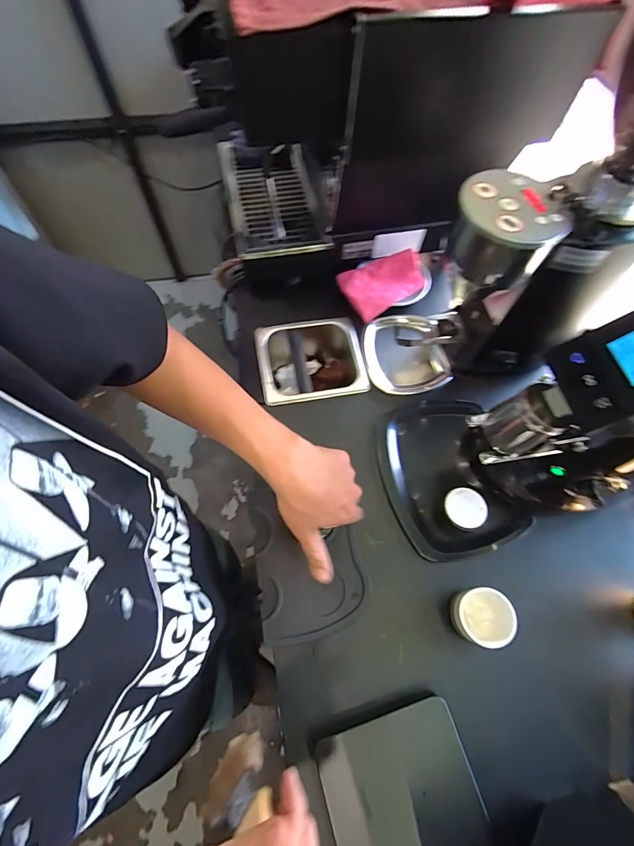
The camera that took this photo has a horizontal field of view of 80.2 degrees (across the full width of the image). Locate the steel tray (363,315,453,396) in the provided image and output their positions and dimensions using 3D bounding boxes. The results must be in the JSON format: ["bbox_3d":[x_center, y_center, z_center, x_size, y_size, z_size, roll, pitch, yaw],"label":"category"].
[{"bbox_3d":[0.161,-0.101,0.707,0.142,0.122,0.154,0,66,-2],"label":"steel tray"}]

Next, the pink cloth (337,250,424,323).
[{"bbox_3d":[0.126,-0.252,0.701,0.156,0.022,0.105,-15,83,-4],"label":"pink cloth"}]

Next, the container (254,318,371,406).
[{"bbox_3d":[-0.012,-0.094,0.708,0.181,0.112,0.170,-8,66,-6],"label":"container"}]

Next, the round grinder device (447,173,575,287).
[{"bbox_3d":[0.216,-0.224,0.460,0.125,0.096,0.118,31,68,11],"label":"round grinder device"}]

